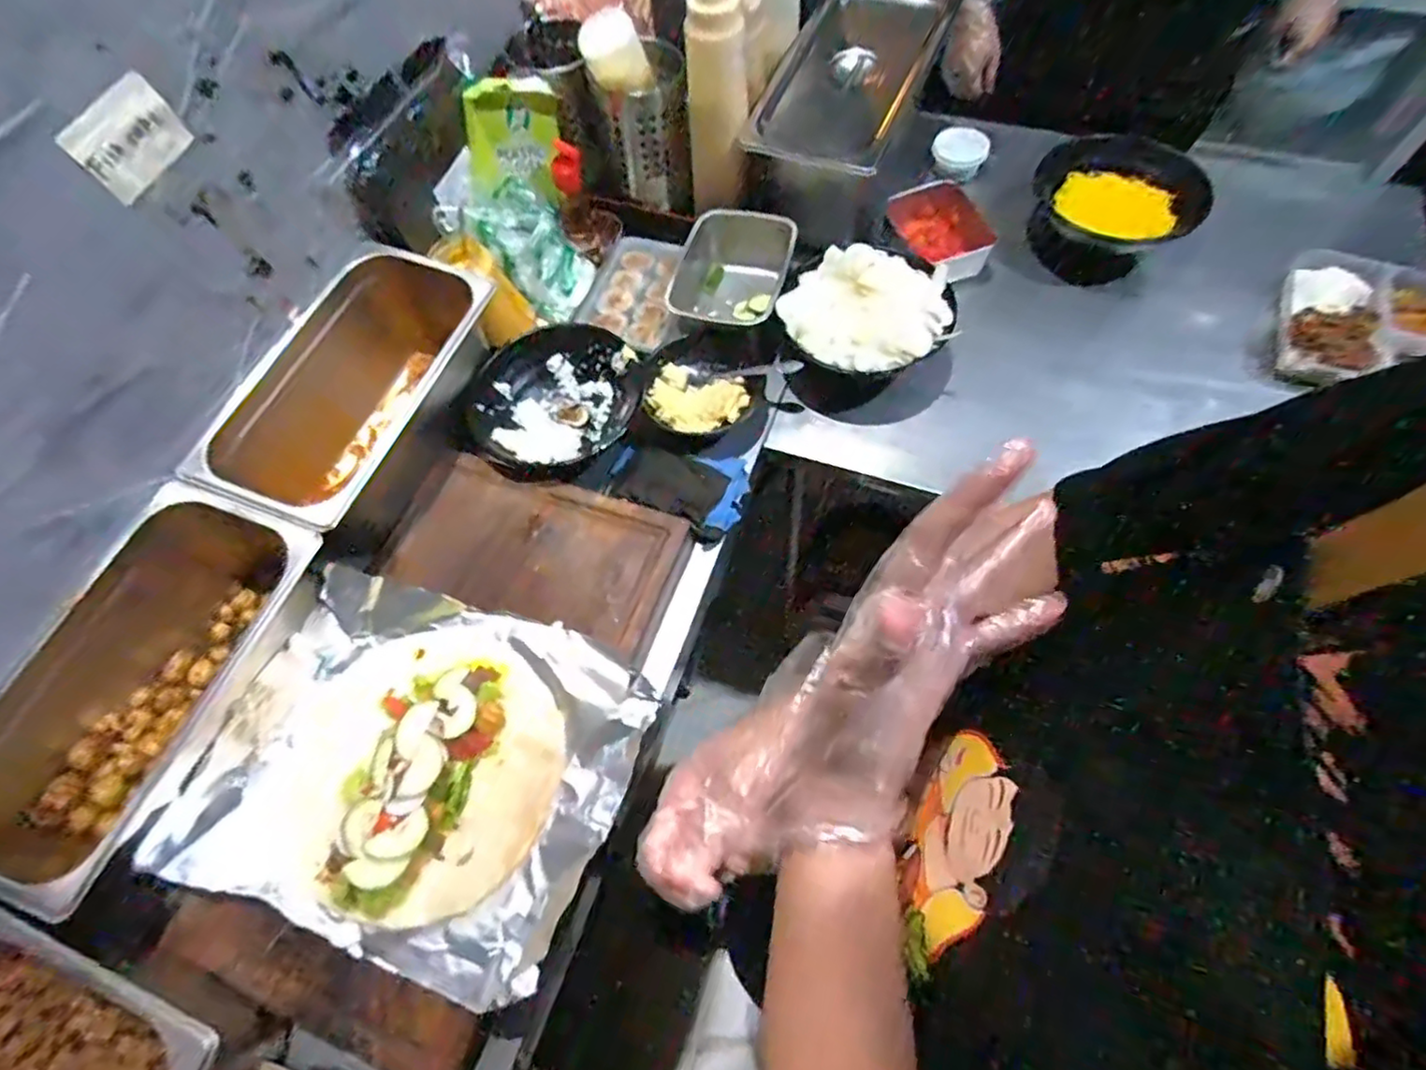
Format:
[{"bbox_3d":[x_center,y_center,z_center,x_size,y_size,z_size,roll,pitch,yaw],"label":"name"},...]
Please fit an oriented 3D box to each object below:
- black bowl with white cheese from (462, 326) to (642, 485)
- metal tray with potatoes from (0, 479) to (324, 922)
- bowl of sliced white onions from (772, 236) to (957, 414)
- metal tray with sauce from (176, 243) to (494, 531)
[{"bbox_3d":[-0.185,-0.155,0.750,0.203,0.052,0.187,-1,65,2],"label":"black bowl with white cheese"},{"bbox_3d":[-0.492,0.127,0.570,0.194,0.125,0.317,17,67,11],"label":"metal tray with potatoes"},{"bbox_3d":[0.176,-0.246,0.754,0.191,0.098,0.179,-1,65,2],"label":"bowl of sliced white onions"},{"bbox_3d":[-0.367,-0.146,0.701,0.156,0.152,0.326,17,67,10],"label":"metal tray with sauce"}]

